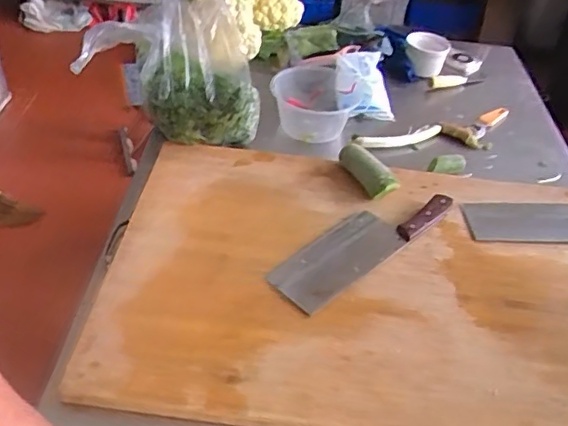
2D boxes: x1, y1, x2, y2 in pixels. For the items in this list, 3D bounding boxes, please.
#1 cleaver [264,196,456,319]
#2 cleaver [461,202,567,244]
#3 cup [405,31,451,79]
[{"bbox_3d":[0.118,0.039,0.853,0.315,0.024,0.097,-28,52,-33],"label":"cleaver"},{"bbox_3d":[0.448,0.006,0.931,0.319,0.034,0.100,5,41,-1],"label":"cleaver"},{"bbox_3d":[0.307,-0.351,1.291,0.091,0.079,0.073,33,47,30],"label":"cup"}]

